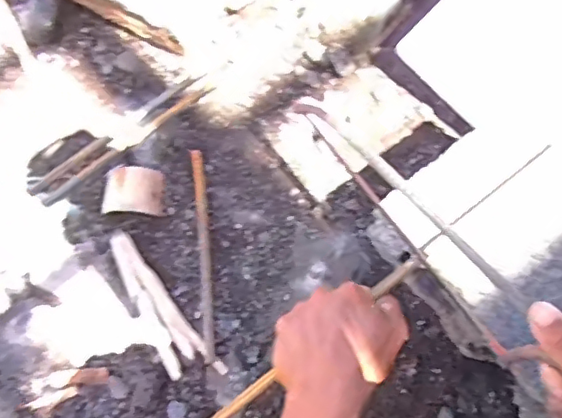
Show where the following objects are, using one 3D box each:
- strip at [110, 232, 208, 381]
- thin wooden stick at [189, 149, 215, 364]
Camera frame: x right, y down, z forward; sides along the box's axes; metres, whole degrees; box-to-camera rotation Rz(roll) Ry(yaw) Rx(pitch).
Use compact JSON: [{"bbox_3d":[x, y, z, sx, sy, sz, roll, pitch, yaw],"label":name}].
[{"bbox_3d":[-0.141,0.099,0.644,0.046,0.020,0.163,-32,70,-11],"label":"strip"},{"bbox_3d":[-0.088,0.046,0.670,0.014,0.014,0.245,-7,67,-1],"label":"thin wooden stick"}]

